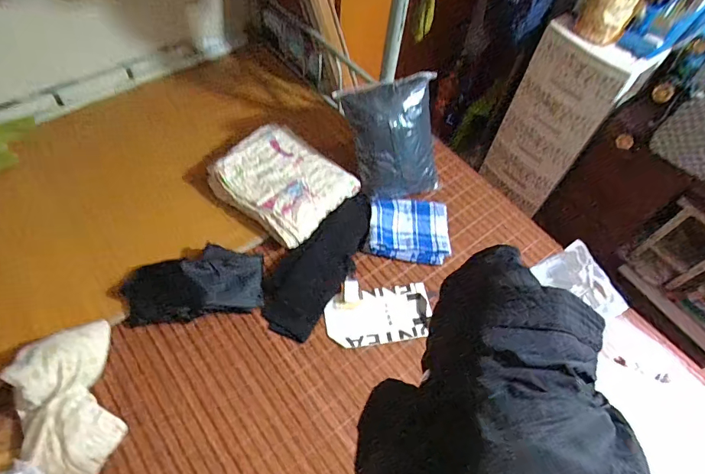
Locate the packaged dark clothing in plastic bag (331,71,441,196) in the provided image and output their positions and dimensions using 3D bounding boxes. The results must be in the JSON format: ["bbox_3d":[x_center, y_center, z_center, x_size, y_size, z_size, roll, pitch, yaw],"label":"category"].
[{"bbox_3d":[0.144,-0.323,1.436,0.288,0.379,0.091,-15,20,-6],"label":"packaged dark clothing in plastic bag"}]

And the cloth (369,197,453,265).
[{"bbox_3d":[0.194,-0.032,1.442,0.270,0.044,0.243,5,57,-2],"label":"cloth"}]

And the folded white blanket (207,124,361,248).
[{"bbox_3d":[-0.241,-0.190,1.476,0.416,0.116,0.330,37,61,18],"label":"folded white blanket"}]

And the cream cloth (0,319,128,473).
[{"bbox_3d":[-0.693,0.429,1.050,0.207,0.133,0.419,-12,73,-13],"label":"cream cloth"}]

